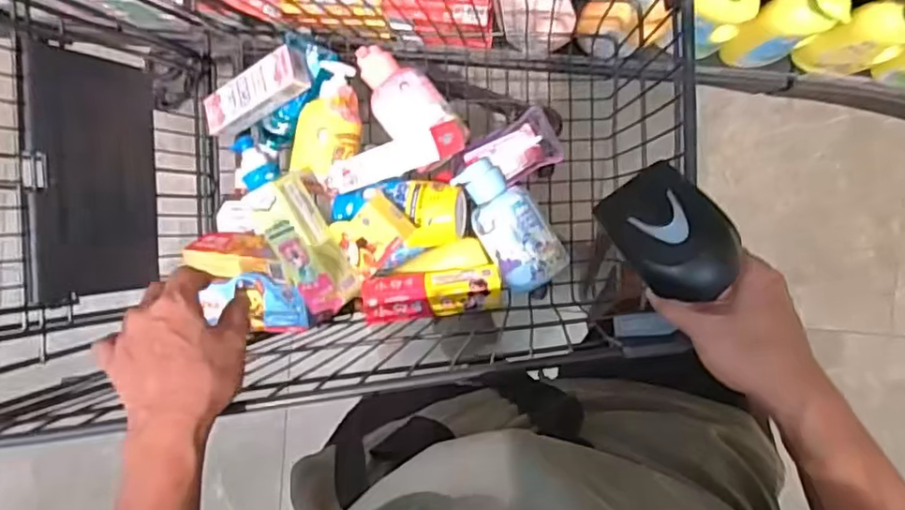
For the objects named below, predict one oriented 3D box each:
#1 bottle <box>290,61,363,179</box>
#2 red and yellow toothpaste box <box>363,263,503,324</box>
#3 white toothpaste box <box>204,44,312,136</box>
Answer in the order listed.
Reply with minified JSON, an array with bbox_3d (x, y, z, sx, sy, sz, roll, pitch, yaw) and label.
[{"bbox_3d":[-0.150,-0.169,0.786,0.081,0.052,0.144,16,93,1],"label":"bottle"},{"bbox_3d":[-0.023,0.047,0.744,0.159,0.029,0.054,-6,92,2],"label":"red and yellow toothpaste box"},{"bbox_3d":[-0.248,-0.205,0.801,0.150,0.034,0.055,-21,92,22],"label":"white toothpaste box"}]

